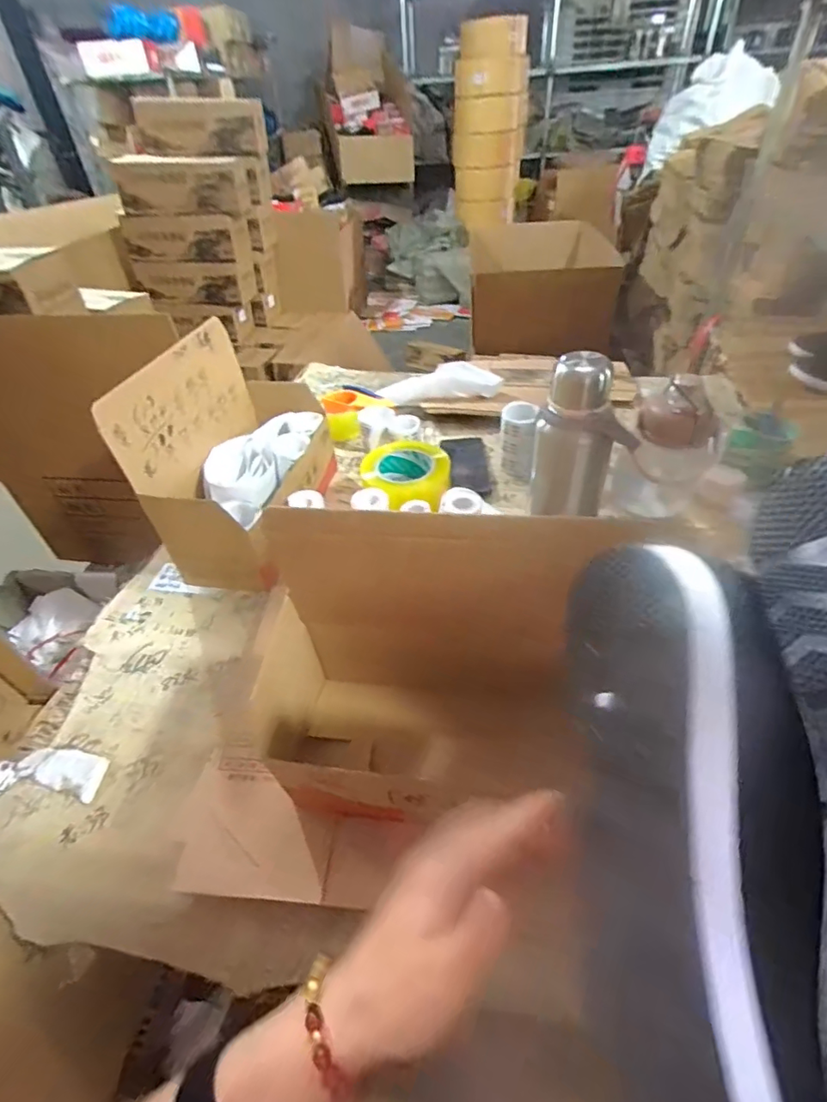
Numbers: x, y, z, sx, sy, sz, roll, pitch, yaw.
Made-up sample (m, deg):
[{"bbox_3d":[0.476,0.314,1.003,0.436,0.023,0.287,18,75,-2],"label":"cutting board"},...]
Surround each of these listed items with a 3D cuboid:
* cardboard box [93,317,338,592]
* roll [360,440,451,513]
[{"bbox_3d":[-0.236,-0.149,0.728,0.146,0.254,0.344,5,44,11],"label":"cardboard box"},{"bbox_3d":[-0.006,-0.098,0.714,0.110,0.069,0.110,-3,43,2],"label":"roll"}]

